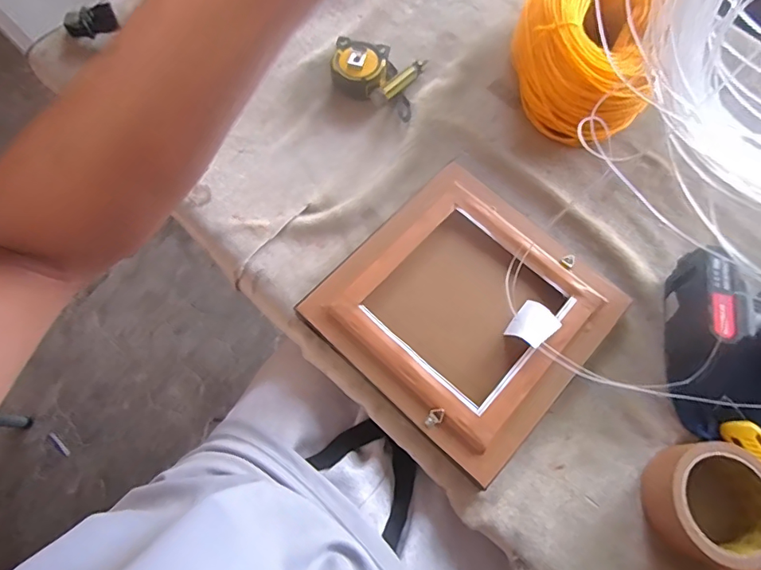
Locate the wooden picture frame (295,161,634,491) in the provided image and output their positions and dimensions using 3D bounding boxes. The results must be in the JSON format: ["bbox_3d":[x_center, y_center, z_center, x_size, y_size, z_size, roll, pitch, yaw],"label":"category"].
[{"bbox_3d":[0.090,0.021,0.491,0.242,0.025,0.248,42,75,12],"label":"wooden picture frame"}]

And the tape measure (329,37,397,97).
[{"bbox_3d":[-0.023,-0.261,0.579,0.071,0.037,0.066,0,71,-1],"label":"tape measure"}]

